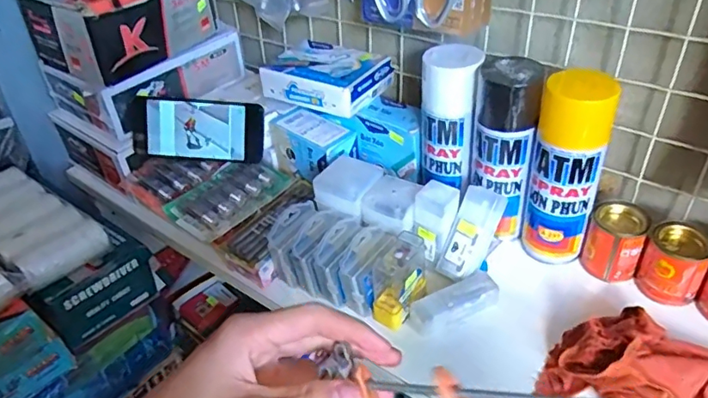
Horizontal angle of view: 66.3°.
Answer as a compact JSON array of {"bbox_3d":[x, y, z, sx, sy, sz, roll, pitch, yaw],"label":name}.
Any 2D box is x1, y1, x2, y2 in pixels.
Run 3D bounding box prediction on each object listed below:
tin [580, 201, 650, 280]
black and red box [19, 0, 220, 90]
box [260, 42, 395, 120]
[{"bbox_3d":[0.270,0.043,0.561,0.052,0.068,0.053,19,41,28],"label":"tin"},{"bbox_3d":[-0.291,-0.233,0.692,0.159,0.091,0.187,24,43,32],"label":"black and red box"},{"bbox_3d":[-0.034,-0.159,0.702,0.142,0.044,0.104,21,42,30],"label":"box"}]

